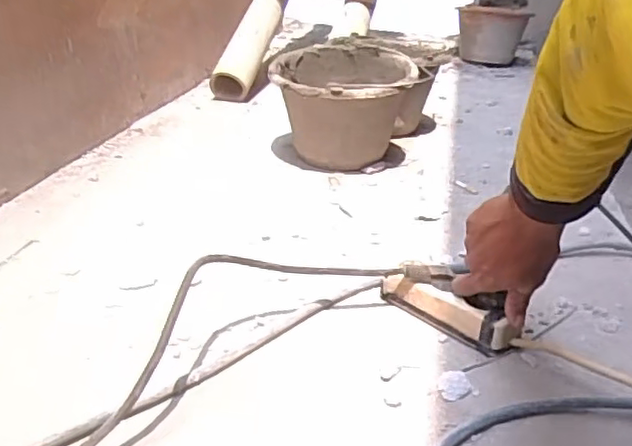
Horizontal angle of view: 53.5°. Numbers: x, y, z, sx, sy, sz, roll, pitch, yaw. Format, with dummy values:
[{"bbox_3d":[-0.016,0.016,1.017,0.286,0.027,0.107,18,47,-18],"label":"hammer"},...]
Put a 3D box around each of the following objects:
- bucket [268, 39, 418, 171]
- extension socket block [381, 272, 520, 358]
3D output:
[{"bbox_3d":[0.040,-0.188,1.047,0.216,0.174,0.212,2,27,-1],"label":"bucket"},{"bbox_3d":[0.132,0.087,0.648,0.150,0.048,0.027,20,31,34],"label":"extension socket block"}]

